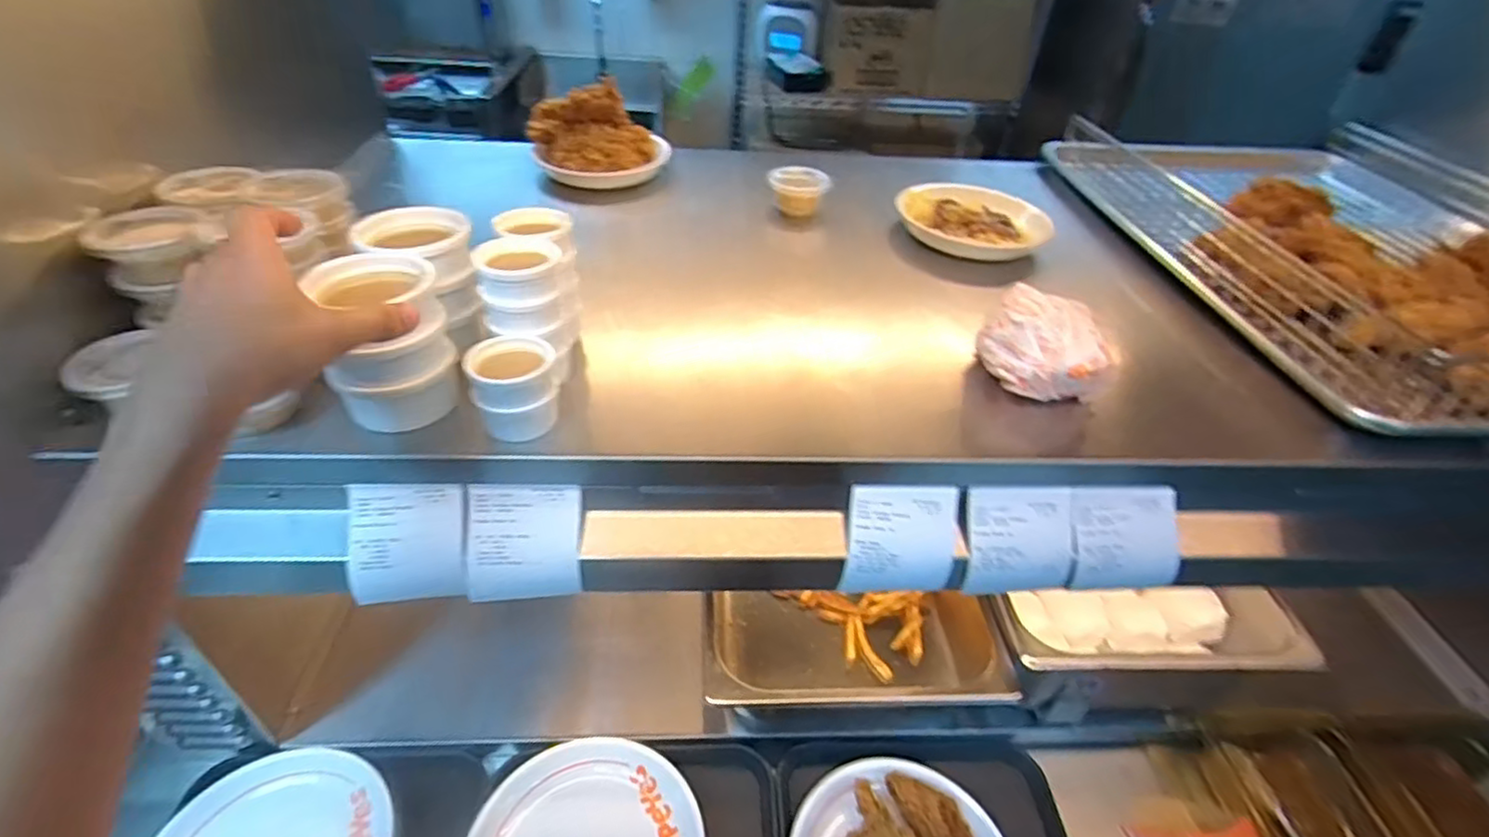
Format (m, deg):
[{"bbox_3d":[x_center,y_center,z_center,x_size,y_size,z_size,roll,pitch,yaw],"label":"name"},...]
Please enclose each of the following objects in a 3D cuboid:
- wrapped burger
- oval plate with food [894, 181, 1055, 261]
[{"bbox_3d":[0.238,-0.056,0.549,0.079,0.075,0.088,-6,42,-12],"label":"wrapped burger"},{"bbox_3d":[0.257,-0.228,0.769,0.169,0.035,0.112,31,47,28],"label":"oval plate with food"}]

